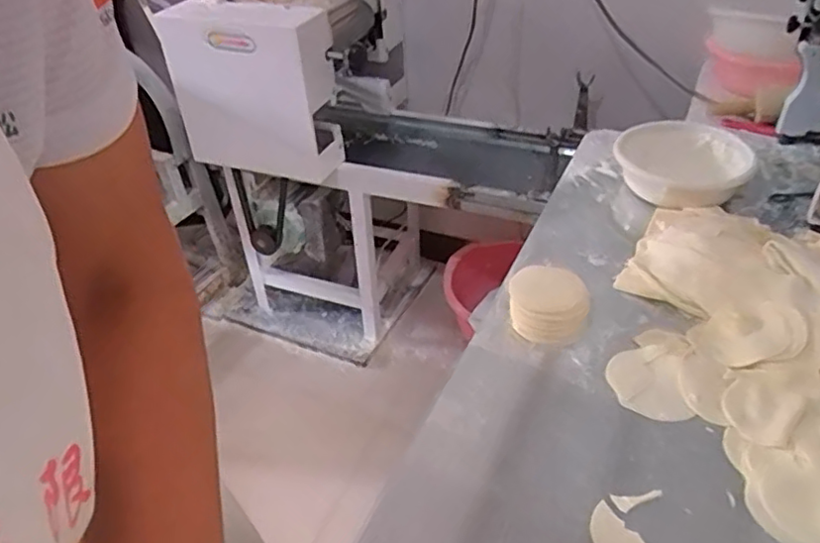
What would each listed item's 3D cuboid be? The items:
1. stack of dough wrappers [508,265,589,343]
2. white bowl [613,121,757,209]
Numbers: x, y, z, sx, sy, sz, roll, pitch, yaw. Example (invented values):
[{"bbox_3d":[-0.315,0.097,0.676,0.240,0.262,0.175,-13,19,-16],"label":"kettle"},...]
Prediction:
[{"bbox_3d":[0.159,0.036,0.735,0.090,0.042,0.101,1,38,6],"label":"stack of dough wrappers"},{"bbox_3d":[0.401,-0.159,0.934,0.182,0.069,0.174,-2,38,2],"label":"white bowl"}]

